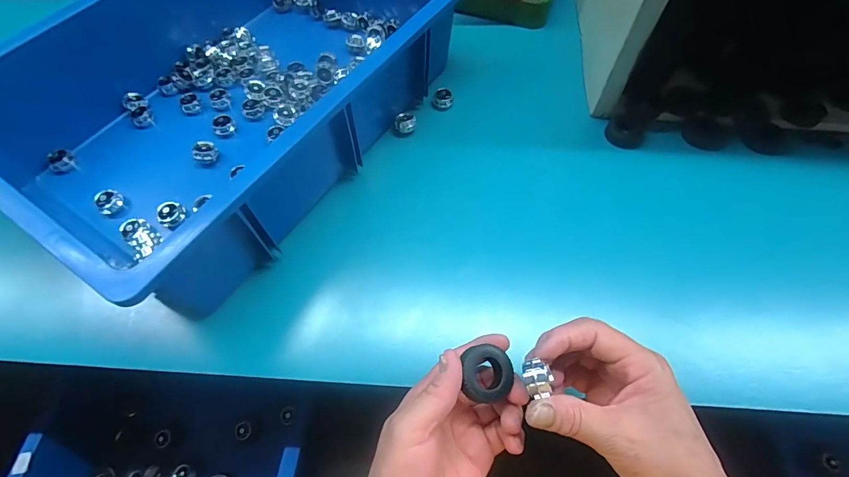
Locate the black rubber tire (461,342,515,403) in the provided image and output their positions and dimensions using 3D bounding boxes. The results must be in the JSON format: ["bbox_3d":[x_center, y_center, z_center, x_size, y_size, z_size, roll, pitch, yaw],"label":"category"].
[{"bbox_3d":[0.041,0.093,0.272,0.033,0.016,0.031,13,66,-15],"label":"black rubber tire"}]

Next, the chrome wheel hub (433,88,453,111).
[{"bbox_3d":[0.022,-0.166,0.478,0.023,0.020,0.019,1,65,1],"label":"chrome wheel hub"}]

